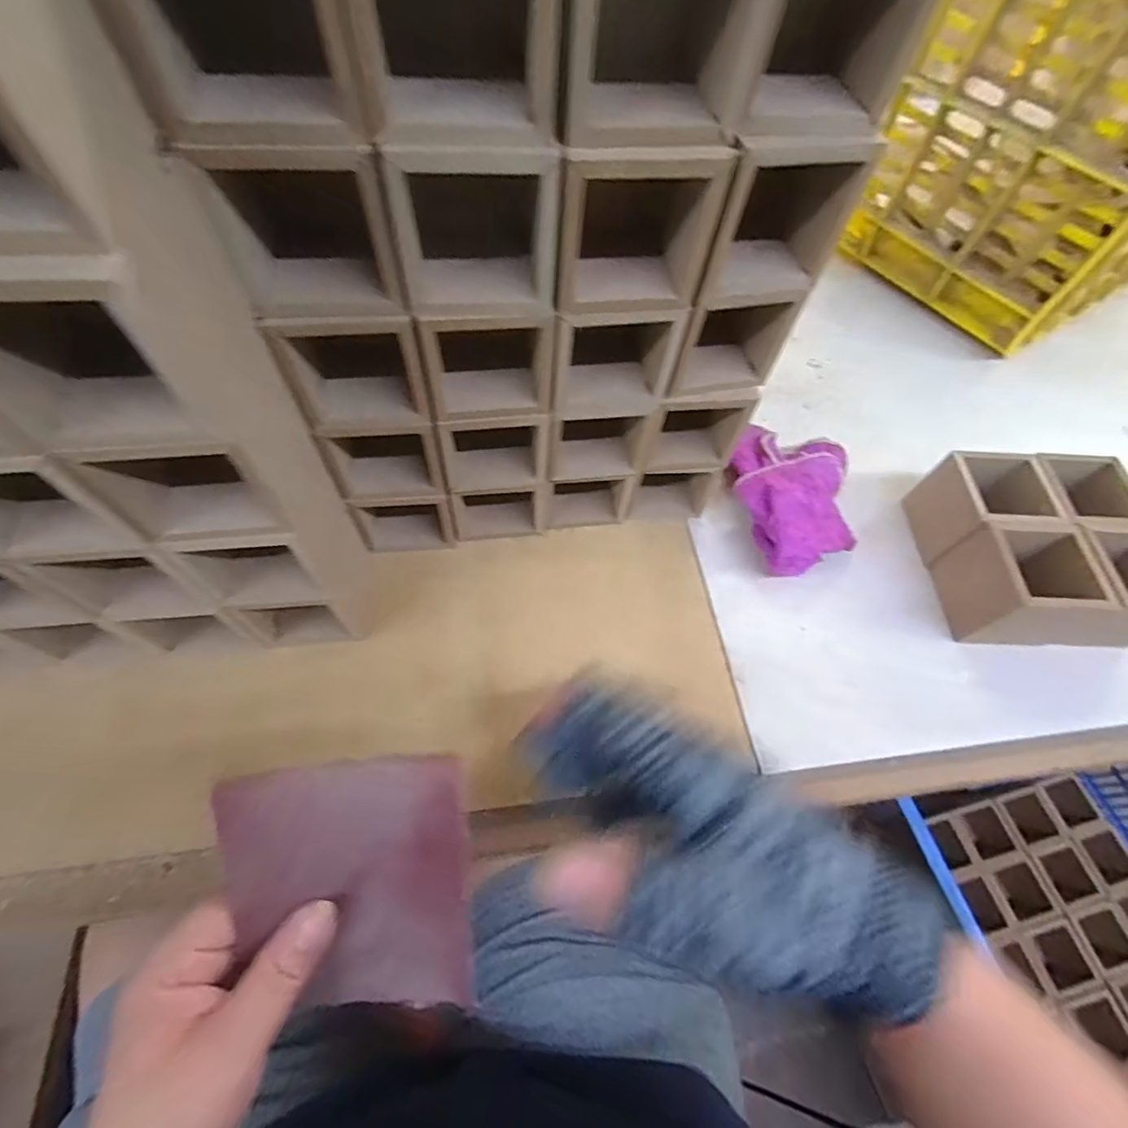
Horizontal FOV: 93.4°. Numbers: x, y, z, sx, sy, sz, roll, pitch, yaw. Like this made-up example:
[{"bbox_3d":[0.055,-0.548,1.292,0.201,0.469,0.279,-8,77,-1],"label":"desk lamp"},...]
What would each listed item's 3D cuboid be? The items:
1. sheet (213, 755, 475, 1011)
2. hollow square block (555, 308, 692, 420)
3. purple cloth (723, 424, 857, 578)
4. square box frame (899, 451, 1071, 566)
[{"bbox_3d":[-0.083,0.132,0.214,0.086,0.011,0.109,-2,99,-9],"label":"sheet"},{"bbox_3d":[0.025,-0.111,0.280,0.062,0.068,0.033,-6,63,-5],"label":"hollow square block"},{"bbox_3d":[0.174,-0.054,0.395,0.096,0.047,0.137,16,61,5],"label":"purple cloth"},{"bbox_3d":[0.301,-0.039,0.385,0.065,0.063,0.066,1,61,-3],"label":"square box frame"}]

